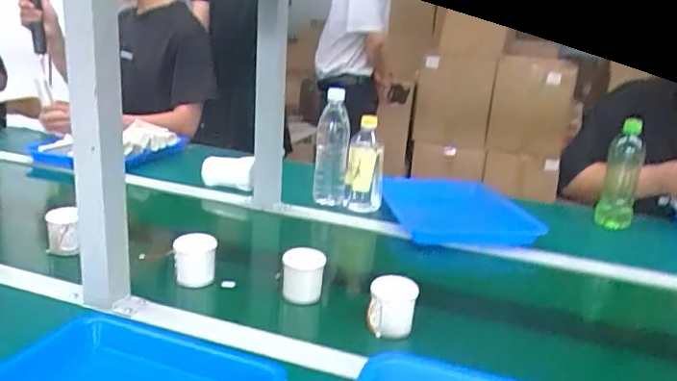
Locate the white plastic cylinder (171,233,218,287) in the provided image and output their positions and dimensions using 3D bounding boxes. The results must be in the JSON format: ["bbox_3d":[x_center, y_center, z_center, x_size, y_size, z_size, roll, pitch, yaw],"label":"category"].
[{"bbox_3d":[-0.203,0.095,0.816,0.060,0.065,0.052,1,17,-11],"label":"white plastic cylinder"}]

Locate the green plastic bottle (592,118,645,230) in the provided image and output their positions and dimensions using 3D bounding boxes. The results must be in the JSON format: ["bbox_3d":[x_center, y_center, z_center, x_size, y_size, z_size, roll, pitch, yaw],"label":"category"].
[{"bbox_3d":[0.579,-0.018,1.184,0.073,0.228,0.057,15,20,32],"label":"green plastic bottle"}]

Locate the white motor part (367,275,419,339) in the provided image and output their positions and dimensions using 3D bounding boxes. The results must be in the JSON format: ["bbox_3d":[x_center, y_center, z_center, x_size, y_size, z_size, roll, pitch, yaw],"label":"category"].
[{"bbox_3d":[0.067,0.143,0.722,0.056,0.057,0.061,7,17,8],"label":"white motor part"}]

